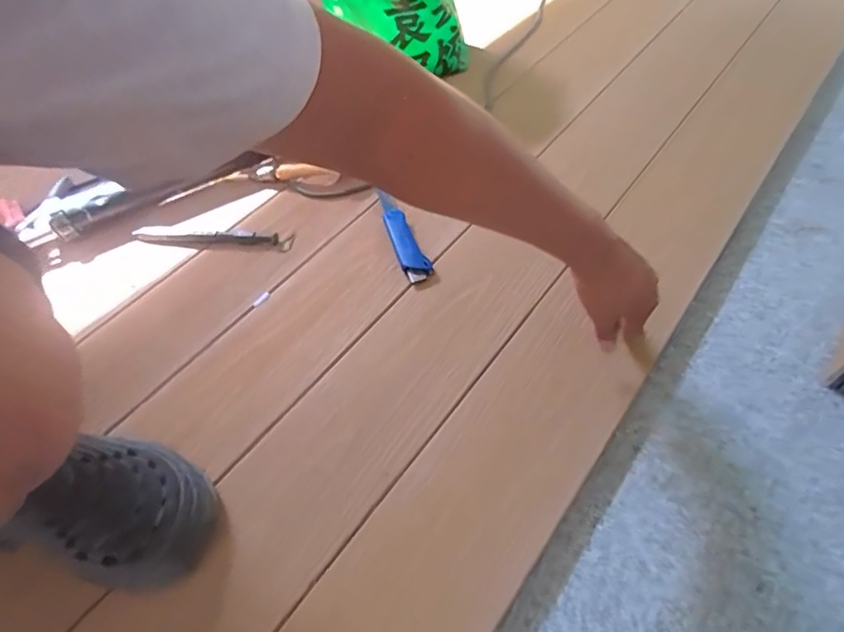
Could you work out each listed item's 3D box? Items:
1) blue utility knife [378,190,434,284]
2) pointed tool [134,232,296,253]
[{"bbox_3d":[-0.031,-0.109,0.702,0.036,0.026,0.164,-21,55,-10],"label":"blue utility knife"},{"bbox_3d":[-0.303,-0.109,0.729,0.239,0.013,0.027,3,54,7],"label":"pointed tool"}]

